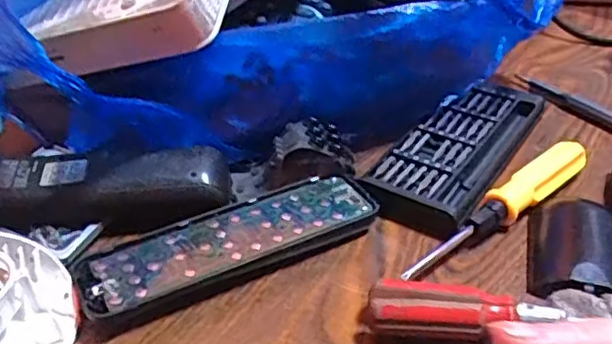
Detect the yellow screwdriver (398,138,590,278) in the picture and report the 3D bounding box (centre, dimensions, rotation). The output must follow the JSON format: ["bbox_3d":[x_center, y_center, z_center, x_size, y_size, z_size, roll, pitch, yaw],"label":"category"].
[{"bbox_3d":[0.107,0.016,0.341,0.144,0.014,0.018,-27,43,-32],"label":"yellow screwdriver"}]

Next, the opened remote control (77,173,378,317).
[{"bbox_3d":[-0.037,0.034,0.325,0.152,0.008,0.044,-17,40,-23],"label":"opened remote control"}]

